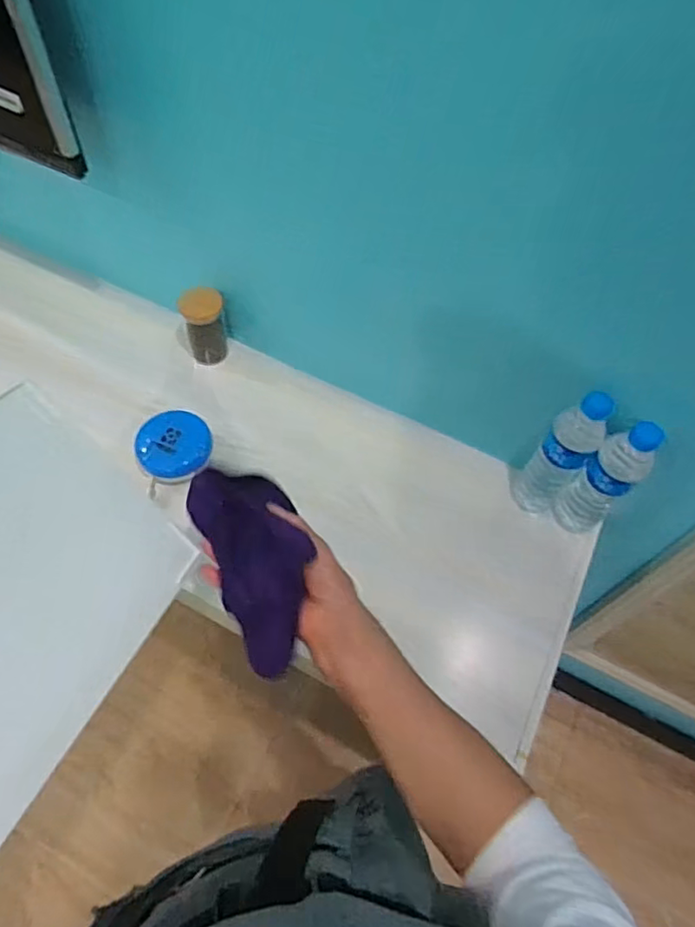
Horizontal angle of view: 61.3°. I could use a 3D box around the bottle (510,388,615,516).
[{"bbox_3d":[0.276,-0.012,0.766,0.070,0.201,0.062,27,60,16],"label":"bottle"}]

